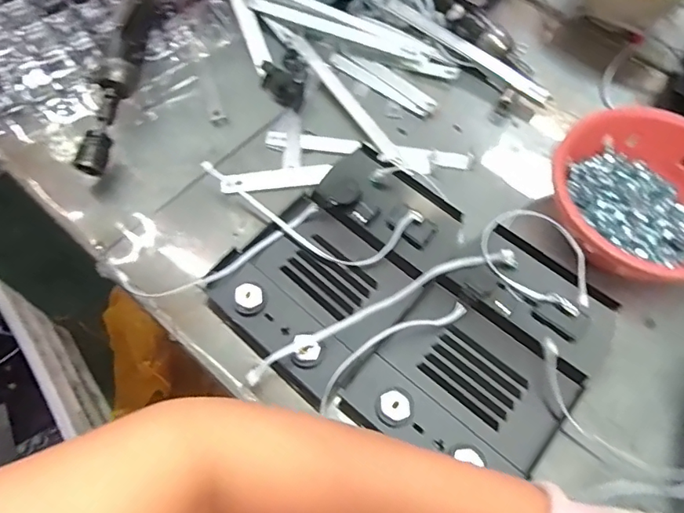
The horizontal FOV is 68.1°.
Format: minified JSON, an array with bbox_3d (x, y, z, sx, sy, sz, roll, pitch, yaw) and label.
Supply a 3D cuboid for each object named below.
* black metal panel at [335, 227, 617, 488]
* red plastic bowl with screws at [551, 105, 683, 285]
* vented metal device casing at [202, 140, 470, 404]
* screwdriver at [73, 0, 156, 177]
[{"bbox_3d":[0.120,0.084,0.420,0.152,0.041,0.206,37,68,16],"label":"black metal panel"},{"bbox_3d":[0.282,-0.052,0.473,0.167,0.064,0.168,0,63,-1],"label":"red plastic bowl with screws"},{"bbox_3d":[-0.004,0.003,0.454,0.152,0.039,0.201,39,69,17],"label":"vented metal device casing"},{"bbox_3d":[-0.237,-0.214,0.539,0.037,0.032,0.268,8,75,3],"label":"screwdriver"}]

